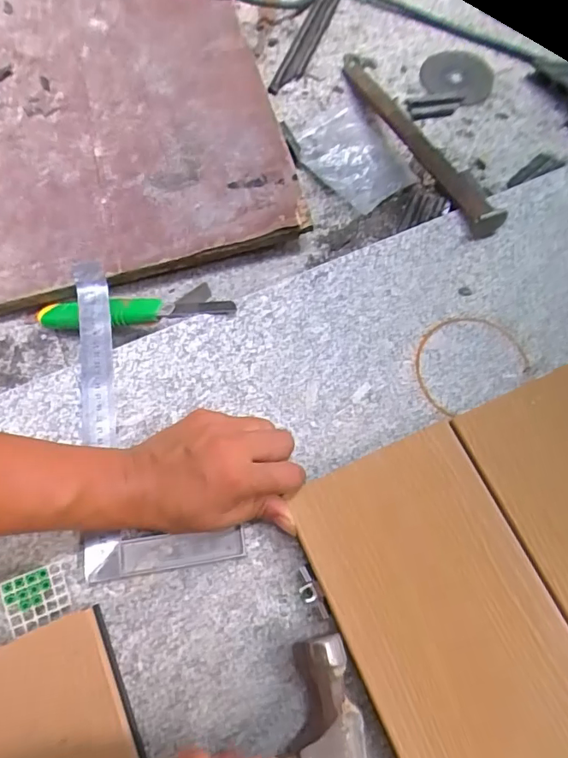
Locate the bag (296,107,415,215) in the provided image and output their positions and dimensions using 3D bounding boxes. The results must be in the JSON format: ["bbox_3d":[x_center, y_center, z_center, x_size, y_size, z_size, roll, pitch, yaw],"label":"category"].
[{"bbox_3d":[0.086,-0.268,0.593,0.104,0.016,0.139,-39,75,-12],"label":"bag"}]

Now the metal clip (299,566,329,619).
[{"bbox_3d":[0.020,0.161,0.370,0.014,0.011,0.039,-21,72,-7],"label":"metal clip"}]

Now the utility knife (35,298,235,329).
[{"bbox_3d":[-0.150,-0.066,0.476,0.215,0.021,0.028,0,67,17],"label":"utility knife"}]

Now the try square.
[{"bbox_3d":[-0.114,0.019,0.419,0.120,0.022,0.275,-9,71,-3],"label":"try square"}]

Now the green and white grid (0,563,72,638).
[{"bbox_3d":[-0.178,0.158,0.354,0.040,0.008,0.039,-17,93,-28],"label":"green and white grid"}]

